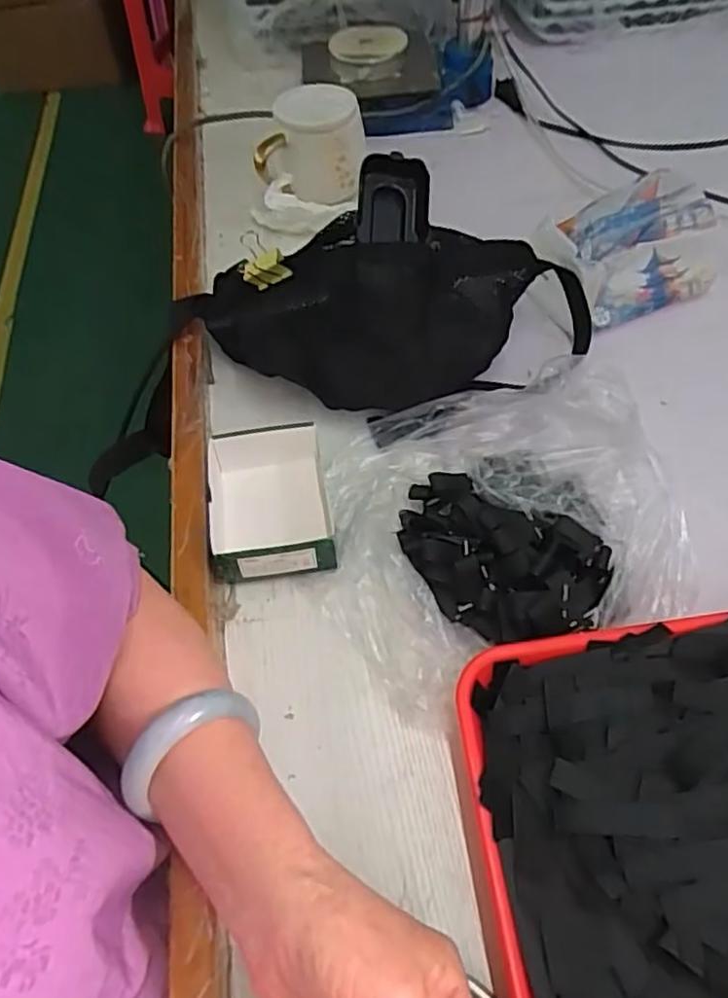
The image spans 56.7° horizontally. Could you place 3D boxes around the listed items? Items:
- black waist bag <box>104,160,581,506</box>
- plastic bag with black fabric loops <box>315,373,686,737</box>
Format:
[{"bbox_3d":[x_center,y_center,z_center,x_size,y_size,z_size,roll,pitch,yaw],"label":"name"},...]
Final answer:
[{"bbox_3d":[-0.045,-0.136,0.532,0.414,0.137,0.131,-14,56,10],"label":"black waist bag"},{"bbox_3d":[0.094,0.008,0.456,0.247,0.051,0.218,-14,57,-6],"label":"plastic bag with black fabric loops"}]

